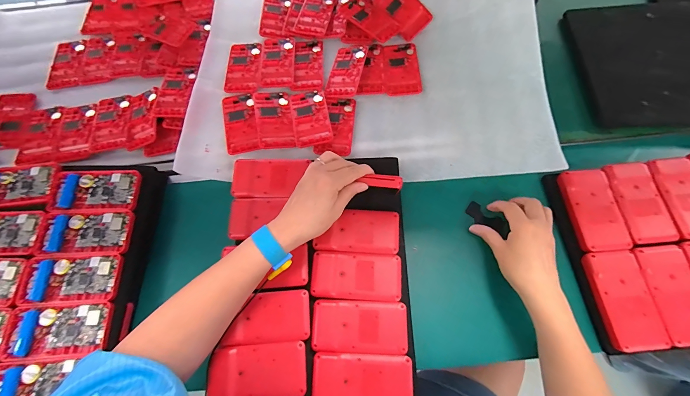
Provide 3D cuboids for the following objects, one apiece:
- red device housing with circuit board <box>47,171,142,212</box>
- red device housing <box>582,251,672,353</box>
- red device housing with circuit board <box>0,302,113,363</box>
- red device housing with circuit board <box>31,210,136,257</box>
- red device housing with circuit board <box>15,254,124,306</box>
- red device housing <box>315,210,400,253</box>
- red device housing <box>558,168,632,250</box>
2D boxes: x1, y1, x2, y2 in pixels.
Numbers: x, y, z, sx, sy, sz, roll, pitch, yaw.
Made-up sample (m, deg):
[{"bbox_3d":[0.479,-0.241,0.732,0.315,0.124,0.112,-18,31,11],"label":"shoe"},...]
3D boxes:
[{"bbox_3d":[-0.361,-0.011,0.441,0.116,0.013,0.060,-3,69,0],"label":"red device housing with circuit board"},{"bbox_3d":[0.359,0.129,0.391,0.065,0.013,0.119,-5,69,-1],"label":"red device housing"},{"bbox_3d":[-0.357,0.165,0.377,0.117,0.013,0.062,-3,69,0],"label":"red device housing with circuit board"},{"bbox_3d":[-0.359,0.049,0.421,0.116,0.014,0.061,-3,69,0],"label":"red device housing with circuit board"},{"bbox_3d":[-0.359,0.107,0.399,0.115,0.014,0.061,-3,69,0],"label":"red device housing with circuit board"},{"bbox_3d":[0.019,0.049,0.443,0.118,0.020,0.062,2,69,2],"label":"red device housing"},{"bbox_3d":[0.356,0.018,0.442,0.066,0.024,0.118,-6,69,-1],"label":"red device housing"}]

